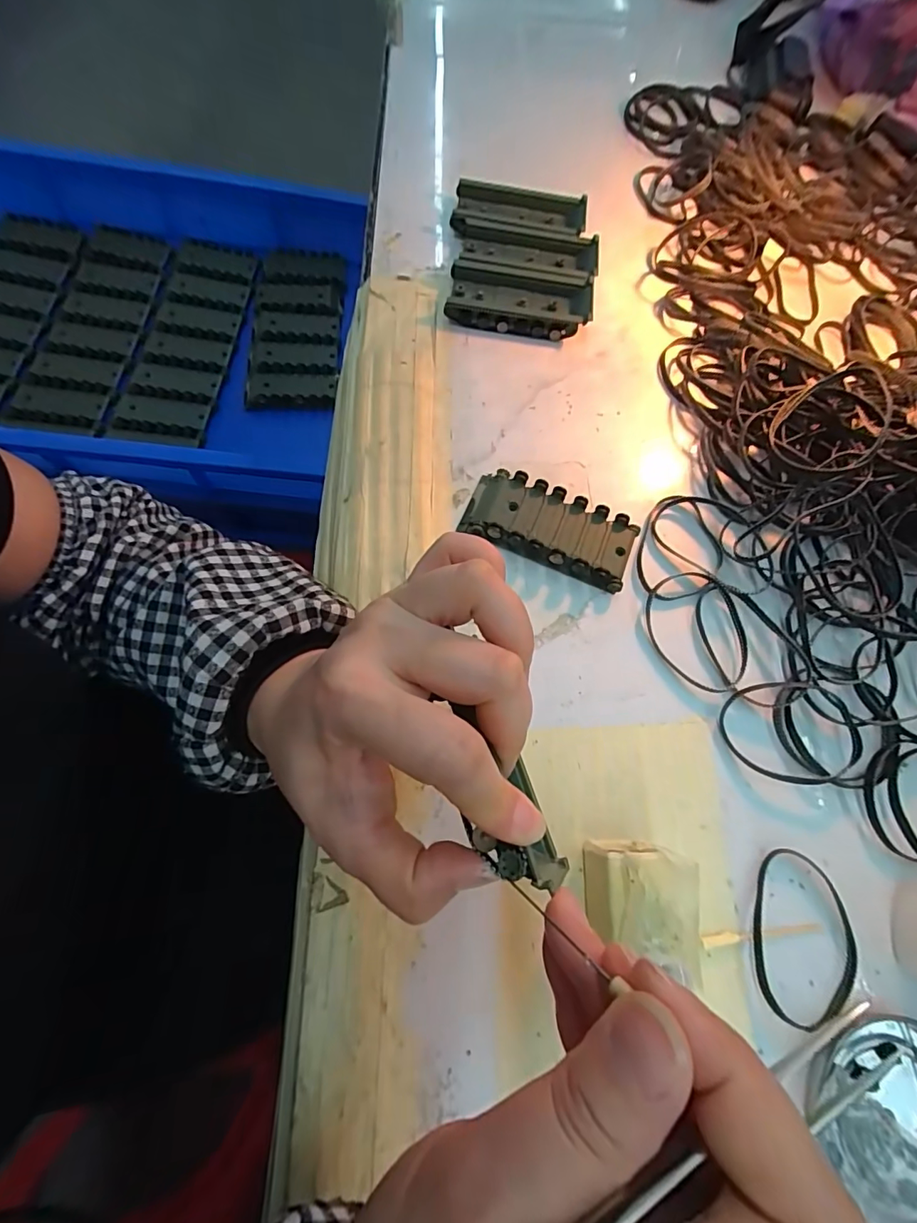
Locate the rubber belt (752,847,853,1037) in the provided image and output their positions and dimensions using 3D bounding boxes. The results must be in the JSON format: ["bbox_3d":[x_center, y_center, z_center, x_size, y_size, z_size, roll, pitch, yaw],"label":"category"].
[{"bbox_3d":[0.160,0.150,0.220,0.049,0.006,0.069,22,71,5],"label":"rubber belt"}]

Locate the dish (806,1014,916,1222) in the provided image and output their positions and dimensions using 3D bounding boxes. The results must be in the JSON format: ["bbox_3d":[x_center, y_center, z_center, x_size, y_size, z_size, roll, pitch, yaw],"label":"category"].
[{"bbox_3d":[0.188,0.214,0.196,0.073,0.008,0.074,1,70,-2],"label":"dish"}]

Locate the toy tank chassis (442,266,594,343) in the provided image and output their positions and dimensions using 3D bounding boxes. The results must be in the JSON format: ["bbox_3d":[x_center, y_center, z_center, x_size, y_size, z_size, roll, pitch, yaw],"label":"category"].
[{"bbox_3d":[0.043,-0.219,0.339,0.097,0.017,0.045,7,70,0],"label":"toy tank chassis"}]

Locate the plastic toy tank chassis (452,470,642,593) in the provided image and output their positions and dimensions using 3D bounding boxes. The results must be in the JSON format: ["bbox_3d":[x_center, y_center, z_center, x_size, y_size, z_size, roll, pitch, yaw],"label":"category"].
[{"bbox_3d":[0.052,-0.048,0.278,0.096,0.017,0.045,22,71,5],"label":"plastic toy tank chassis"}]

